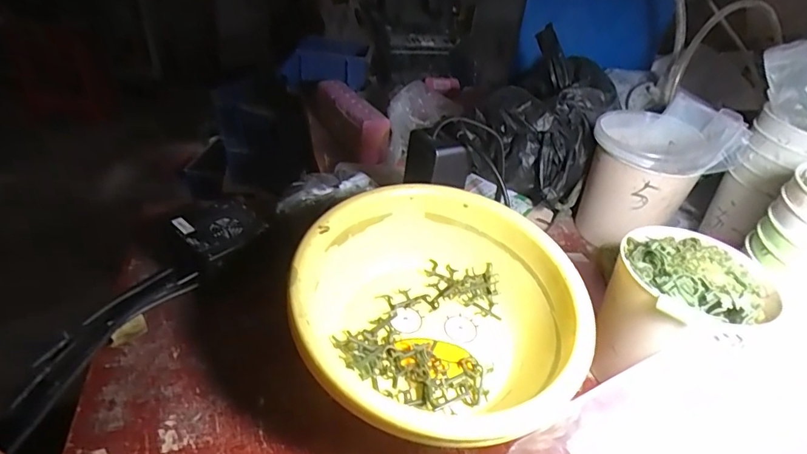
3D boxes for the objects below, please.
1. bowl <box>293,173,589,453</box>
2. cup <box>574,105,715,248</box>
[{"bbox_3d":[0.026,0.069,0.379,0.218,0.095,0.218,4,36,-3],"label":"bowl"},{"bbox_3d":[0.275,-0.053,0.565,0.113,0.134,0.104,4,36,-3],"label":"cup"}]

